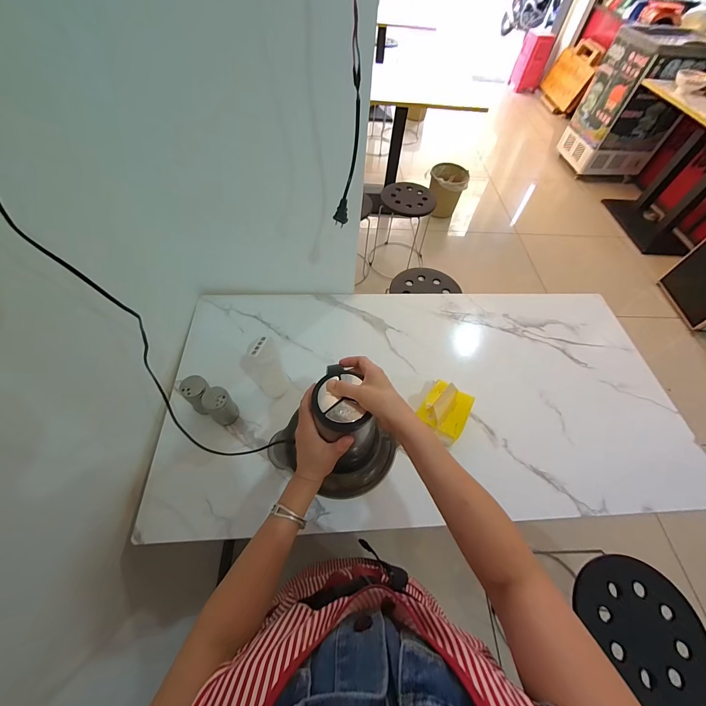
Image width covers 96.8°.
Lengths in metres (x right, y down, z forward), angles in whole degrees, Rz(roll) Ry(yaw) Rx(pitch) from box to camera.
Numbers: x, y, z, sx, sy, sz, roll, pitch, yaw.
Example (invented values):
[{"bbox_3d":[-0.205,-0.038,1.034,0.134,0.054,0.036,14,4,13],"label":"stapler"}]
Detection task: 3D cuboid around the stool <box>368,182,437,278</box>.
[{"bbox_3d":[0.287,-0.713,1.811,0.307,0.418,0.353,14,57,5],"label":"stool"}]

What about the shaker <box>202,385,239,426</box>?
[{"bbox_3d":[-0.276,0.113,0.656,0.050,0.096,0.051,41,63,20],"label":"shaker"}]

